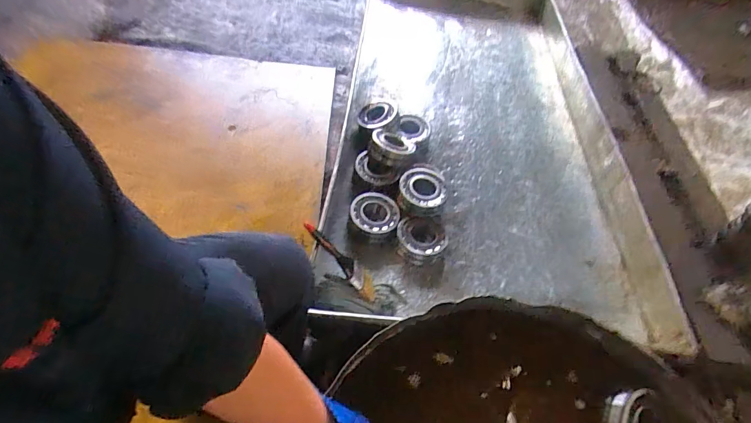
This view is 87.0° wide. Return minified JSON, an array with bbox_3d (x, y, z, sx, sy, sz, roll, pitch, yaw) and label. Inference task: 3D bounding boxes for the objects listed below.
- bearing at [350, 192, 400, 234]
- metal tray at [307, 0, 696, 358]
[{"bbox_3d":[-0.003,0.010,0.910,0.112,0.041,0.103,15,52,2],"label":"bearing"},{"bbox_3d":[0.274,-0.226,1.093,0.707,0.113,1.181,9,52,-3],"label":"metal tray"}]

